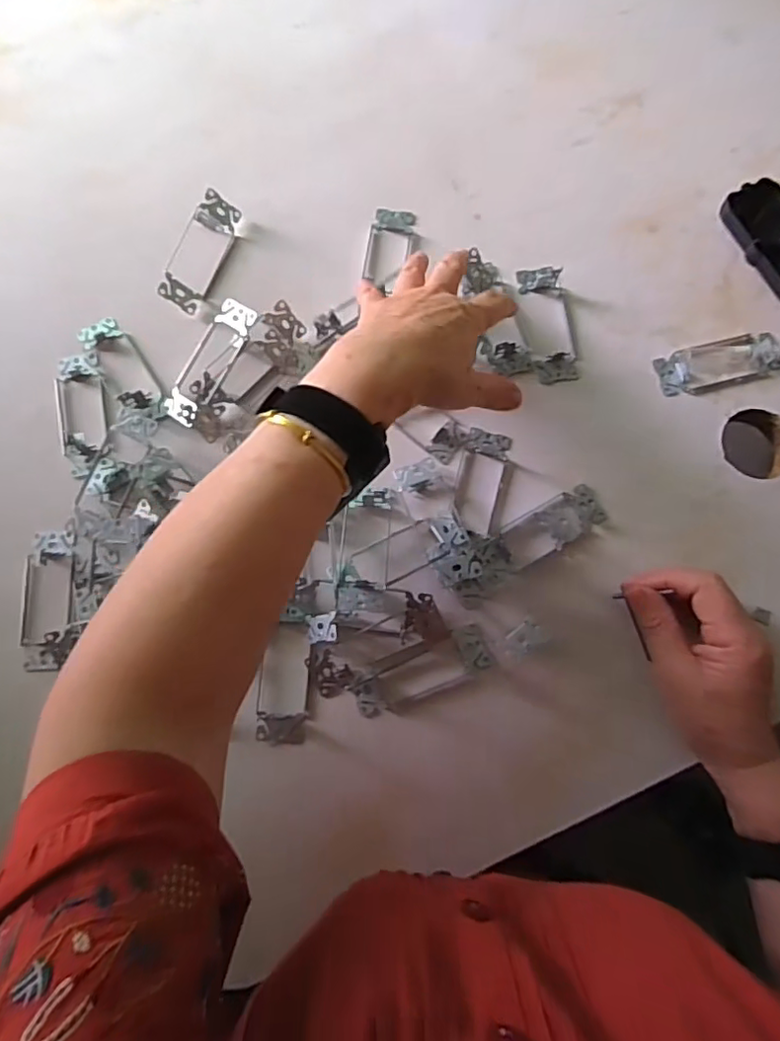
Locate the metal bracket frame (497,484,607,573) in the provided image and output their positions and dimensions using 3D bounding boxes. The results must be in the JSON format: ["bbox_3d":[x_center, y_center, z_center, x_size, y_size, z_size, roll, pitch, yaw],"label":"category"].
[{"bbox_3d":[0.127,0.005,0.449,0.088,0.010,0.036,-29,79,-5],"label":"metal bracket frame"}]

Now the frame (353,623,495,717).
[{"bbox_3d":[0.024,0.114,0.428,0.106,0.012,0.035,-24,78,-4],"label":"frame"}]

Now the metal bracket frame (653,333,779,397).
[{"bbox_3d":[0.275,-0.133,0.472,0.101,0.015,0.038,-15,78,-2],"label":"metal bracket frame"}]

